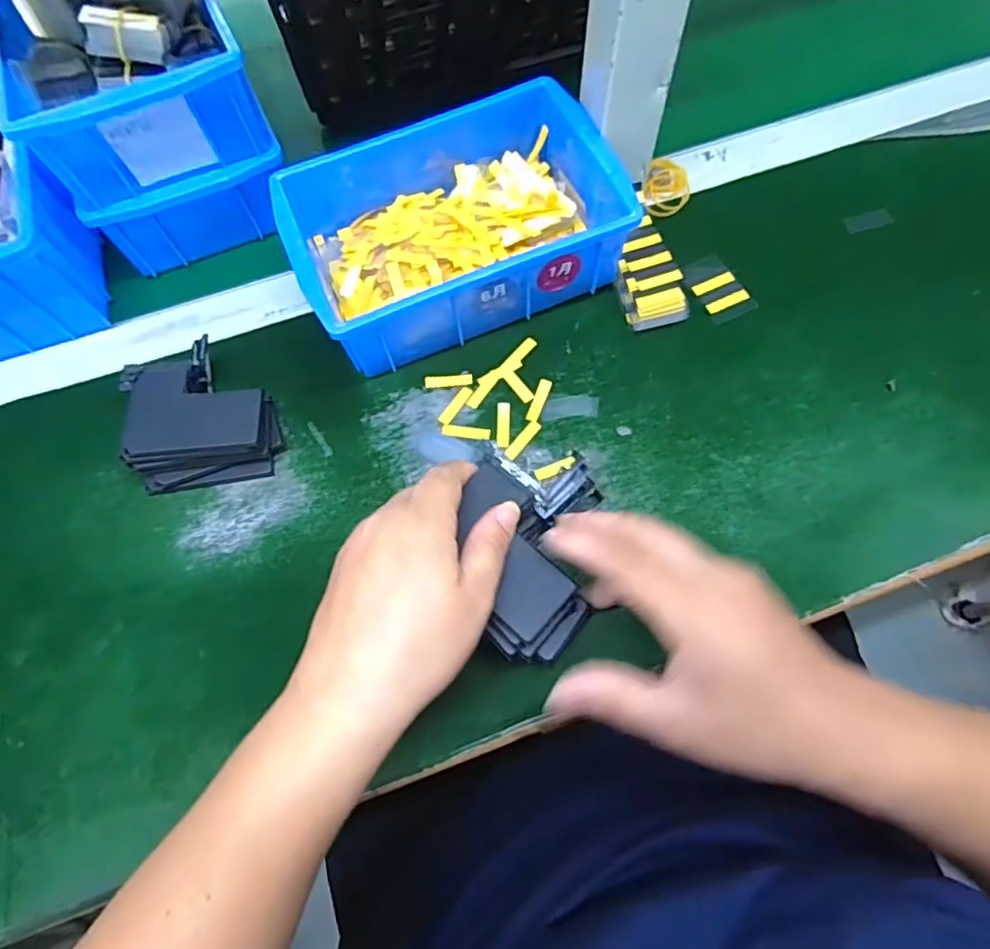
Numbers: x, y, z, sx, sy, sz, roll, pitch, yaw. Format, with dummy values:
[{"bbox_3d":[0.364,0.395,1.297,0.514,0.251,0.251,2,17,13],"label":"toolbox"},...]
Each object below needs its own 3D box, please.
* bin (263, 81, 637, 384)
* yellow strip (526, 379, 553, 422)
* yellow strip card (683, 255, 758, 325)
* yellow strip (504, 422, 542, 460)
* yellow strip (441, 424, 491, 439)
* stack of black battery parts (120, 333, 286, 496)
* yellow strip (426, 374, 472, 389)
[{"bbox_3d":[-0.028,-0.163,0.377,0.201,0.066,0.150,-20,68,-6],"label":"bin"},{"bbox_3d":[0.028,-0.047,0.362,0.008,0.004,0.030,18,69,10],"label":"yellow strip"},{"bbox_3d":[0.150,-0.126,0.387,0.031,0.004,0.051,-22,68,-6],"label":"yellow strip card"},{"bbox_3d":[0.017,-0.021,0.352,0.007,0.004,0.030,36,73,16],"label":"yellow strip"},{"bbox_3d":[-0.018,-0.027,0.355,0.030,0.004,0.008,9,68,6],"label":"yellow strip"},{"bbox_3d":[-0.179,-0.037,0.352,0.082,0.034,0.086,-17,67,-4],"label":"stack of black battery parts"},{"bbox_3d":[-0.030,-0.061,0.371,0.030,0.004,0.008,-5,67,1],"label":"yellow strip"}]

